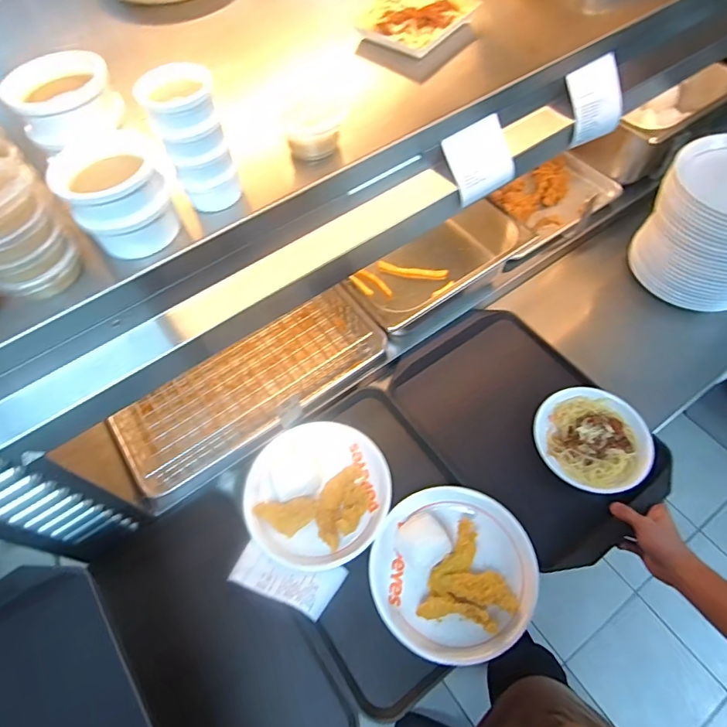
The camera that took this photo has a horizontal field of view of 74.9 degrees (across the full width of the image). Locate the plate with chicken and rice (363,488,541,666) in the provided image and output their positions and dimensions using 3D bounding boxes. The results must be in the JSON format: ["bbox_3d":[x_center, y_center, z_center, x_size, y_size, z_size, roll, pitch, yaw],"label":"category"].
[{"bbox_3d":[0.124,0.283,0.659,0.221,0.035,0.214,-1,60,2],"label":"plate with chicken and rice"}]

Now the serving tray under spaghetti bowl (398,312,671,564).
[{"bbox_3d":[0.257,0.089,0.768,0.284,0.035,0.415,-33,60,-17],"label":"serving tray under spaghetti bowl"}]

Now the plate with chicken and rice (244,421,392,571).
[{"bbox_3d":[-0.070,0.195,0.722,0.216,0.034,0.203,-1,60,2],"label":"plate with chicken and rice"}]

